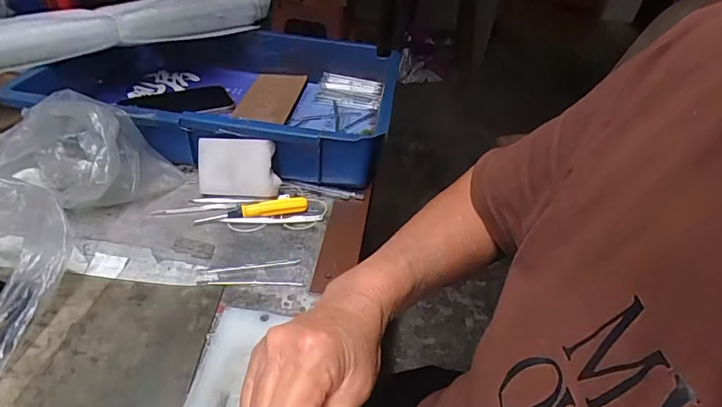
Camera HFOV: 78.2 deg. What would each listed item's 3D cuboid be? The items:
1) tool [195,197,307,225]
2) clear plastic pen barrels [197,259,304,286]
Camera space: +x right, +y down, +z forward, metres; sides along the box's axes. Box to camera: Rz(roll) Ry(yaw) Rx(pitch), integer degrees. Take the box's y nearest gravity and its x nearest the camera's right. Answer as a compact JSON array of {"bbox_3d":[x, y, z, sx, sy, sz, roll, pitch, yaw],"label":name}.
[{"bbox_3d":[-0.115,0.006,0.471,0.116,0.016,0.021,-6,40,-16],"label":"tool"},{"bbox_3d":[-0.103,0.065,0.415,0.094,0.004,0.034,-2,39,-11],"label":"clear plastic pen barrels"}]

